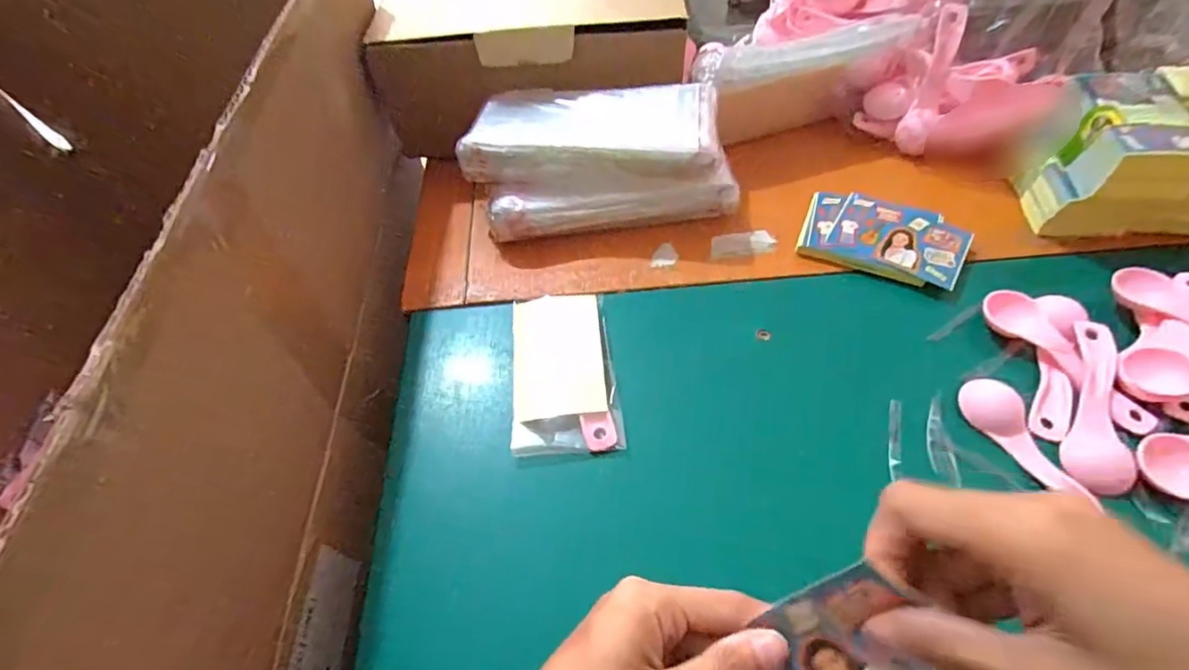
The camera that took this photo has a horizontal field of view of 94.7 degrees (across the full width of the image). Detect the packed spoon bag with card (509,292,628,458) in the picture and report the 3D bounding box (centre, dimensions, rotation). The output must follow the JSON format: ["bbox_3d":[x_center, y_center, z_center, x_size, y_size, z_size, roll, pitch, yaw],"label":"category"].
[{"bbox_3d":[-0.021,0.021,0.372,0.067,0.014,0.120,-6,54,1],"label":"packed spoon bag with card"}]

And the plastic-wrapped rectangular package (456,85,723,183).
[{"bbox_3d":[-0.001,-0.155,0.421,0.187,0.030,0.084,6,56,7],"label":"plastic-wrapped rectangular package"}]

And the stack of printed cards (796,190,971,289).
[{"bbox_3d":[0.221,-0.076,0.421,0.112,0.015,0.070,19,58,18],"label":"stack of printed cards"}]

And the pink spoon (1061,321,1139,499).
[{"bbox_3d":[0.308,0.042,0.330,0.033,0.014,0.115,19,58,18],"label":"pink spoon"}]

